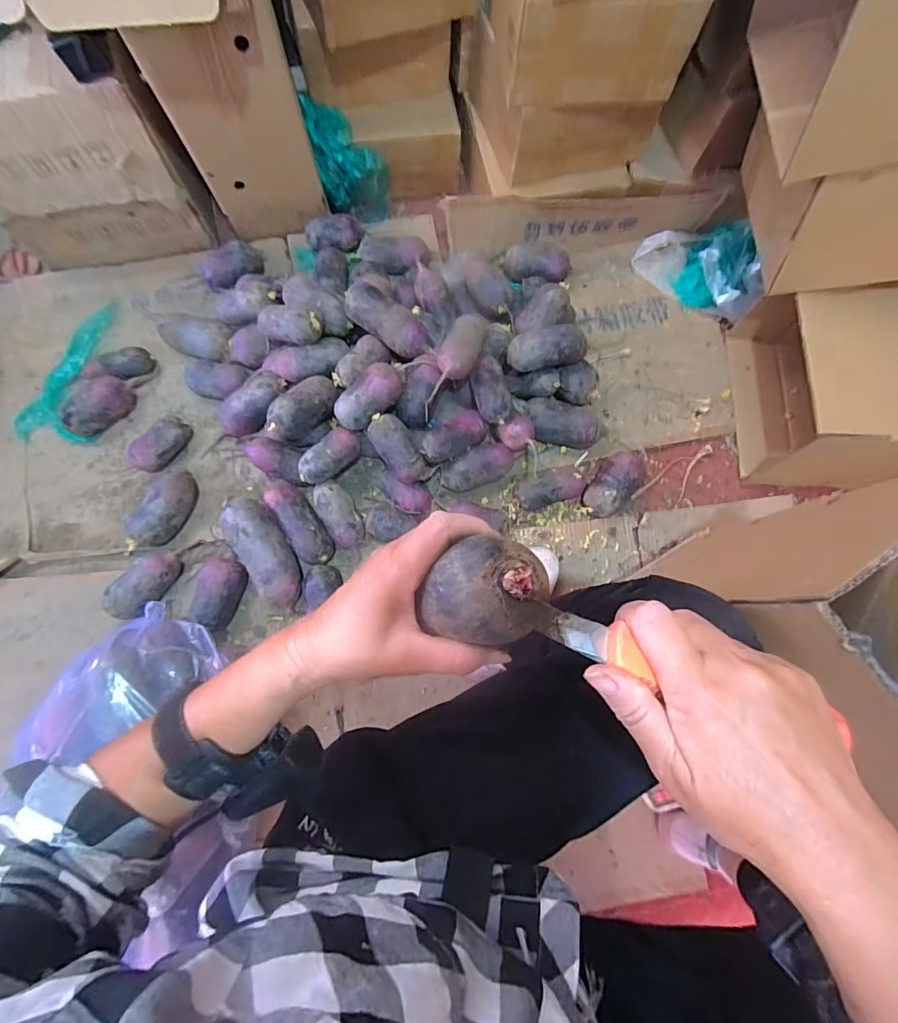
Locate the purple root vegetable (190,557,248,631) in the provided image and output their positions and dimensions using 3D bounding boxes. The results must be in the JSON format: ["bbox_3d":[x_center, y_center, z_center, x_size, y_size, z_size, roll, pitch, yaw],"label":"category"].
[{"bbox_3d":[-0.375,0.129,0.762,0.062,0.057,0.108,17,78,2],"label":"purple root vegetable"}]

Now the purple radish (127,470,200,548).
[{"bbox_3d":[-0.474,-0.006,0.786,0.061,0.067,0.129,29,79,4],"label":"purple radish"}]

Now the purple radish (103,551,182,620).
[{"bbox_3d":[-0.485,0.117,0.751,0.064,0.060,0.119,30,79,5],"label":"purple radish"}]

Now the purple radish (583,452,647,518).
[{"bbox_3d":[0.289,-0.047,0.825,0.120,0.062,0.080,-42,82,-9],"label":"purple radish"}]

